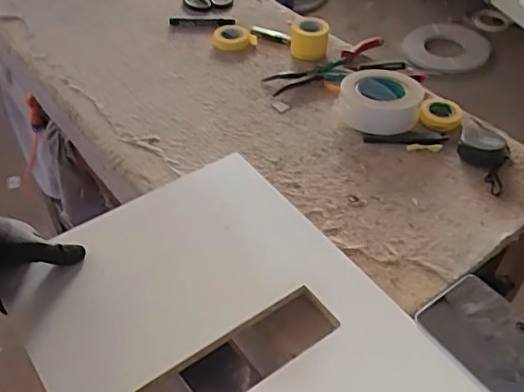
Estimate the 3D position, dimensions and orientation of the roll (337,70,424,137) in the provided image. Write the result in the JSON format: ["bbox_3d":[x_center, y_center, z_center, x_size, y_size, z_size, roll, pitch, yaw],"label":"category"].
[{"bbox_3d":[0.184,-0.147,0.874,0.123,0.052,0.131,0,47,0],"label":"roll"}]

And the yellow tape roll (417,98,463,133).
[{"bbox_3d":[0.278,-0.123,0.862,0.063,0.023,0.064,0,47,0],"label":"yellow tape roll"}]

